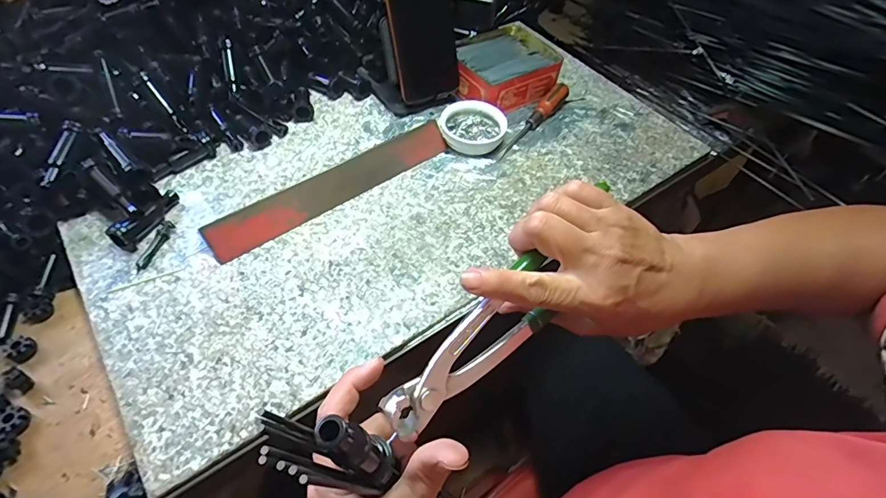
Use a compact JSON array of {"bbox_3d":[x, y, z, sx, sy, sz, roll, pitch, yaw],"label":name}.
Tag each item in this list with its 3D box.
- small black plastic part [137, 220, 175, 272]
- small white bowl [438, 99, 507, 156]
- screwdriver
[{"bbox_3d":[-0.251,-0.003,0.393,0.010,0.006,0.048,17,66,8],"label":"small black plastic part"},{"bbox_3d":[0.032,-0.136,0.506,0.072,0.028,0.062,11,53,3],"label":"small white bowl"},{"bbox_3d":[0.108,-0.150,0.528,0.021,0.026,0.140,29,56,16],"label":"screwdriver"}]

